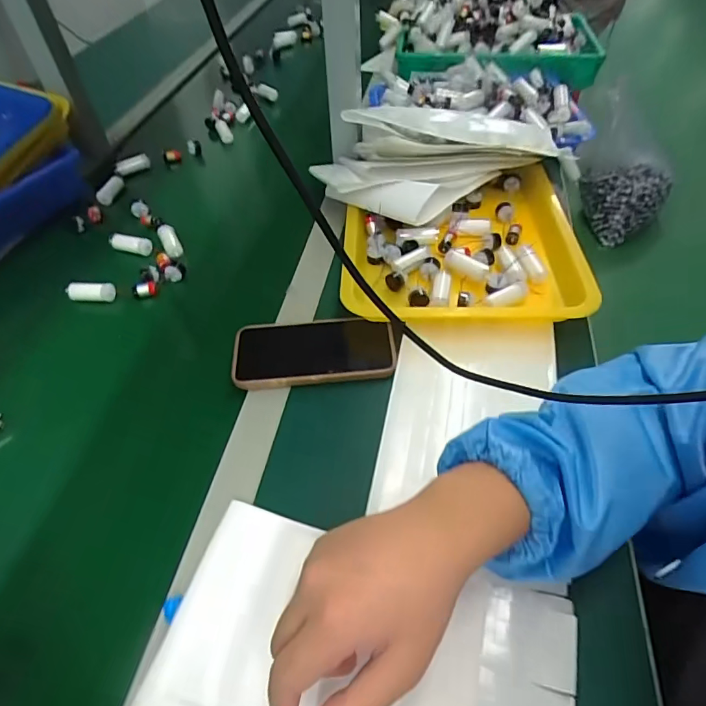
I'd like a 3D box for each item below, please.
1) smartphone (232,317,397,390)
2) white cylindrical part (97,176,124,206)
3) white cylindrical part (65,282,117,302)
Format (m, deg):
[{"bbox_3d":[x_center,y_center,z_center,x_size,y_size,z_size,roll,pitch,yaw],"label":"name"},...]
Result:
[{"bbox_3d":[-0.040,-0.002,0.478,0.162,0.013,0.079,-5,50,0],"label":"smartphone"},{"bbox_3d":[-0.363,-0.244,0.697,0.019,0.017,0.047,32,83,26],"label":"white cylindrical part"},{"bbox_3d":[-0.316,-0.074,0.560,0.056,0.016,0.019,-1,50,2],"label":"white cylindrical part"}]

